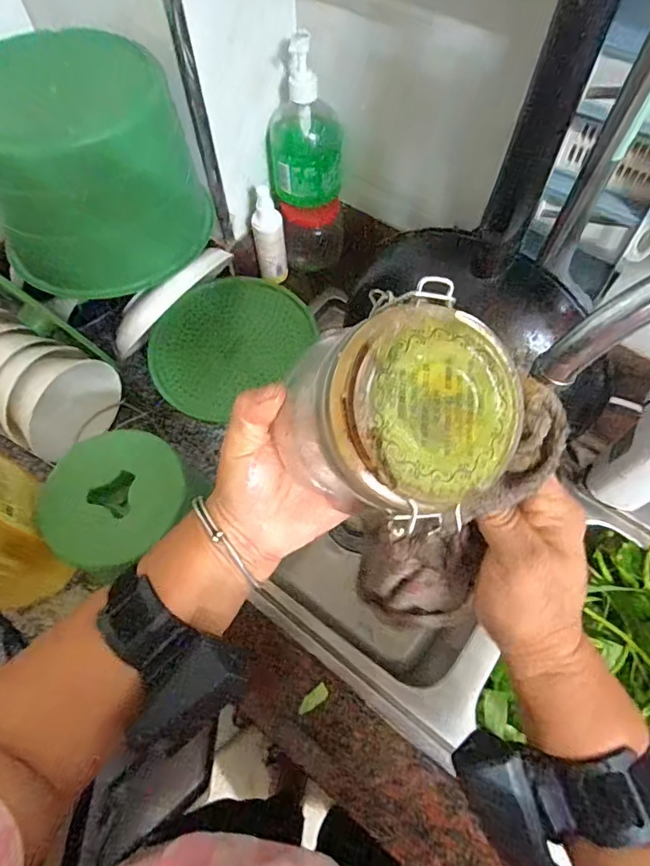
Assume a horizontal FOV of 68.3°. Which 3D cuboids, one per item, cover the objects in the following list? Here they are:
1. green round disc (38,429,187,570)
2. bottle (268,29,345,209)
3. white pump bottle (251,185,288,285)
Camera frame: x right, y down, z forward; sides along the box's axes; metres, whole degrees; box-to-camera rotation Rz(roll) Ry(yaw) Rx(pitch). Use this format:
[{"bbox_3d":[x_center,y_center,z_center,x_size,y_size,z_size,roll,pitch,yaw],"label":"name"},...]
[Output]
[{"bbox_3d":[-0.186,0.054,0.417,0.116,0.017,0.118,0,64,0],"label":"green round disc"},{"bbox_3d":[-0.022,-0.346,0.539,0.087,0.154,0.072,-2,64,0],"label":"bottle"},{"bbox_3d":[-0.074,-0.252,0.623,0.036,0.126,0.028,17,66,9],"label":"white pump bottle"}]

